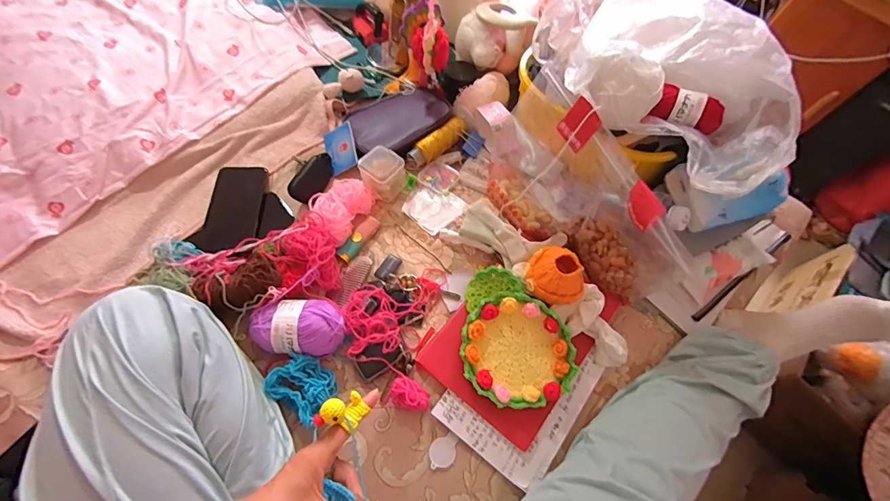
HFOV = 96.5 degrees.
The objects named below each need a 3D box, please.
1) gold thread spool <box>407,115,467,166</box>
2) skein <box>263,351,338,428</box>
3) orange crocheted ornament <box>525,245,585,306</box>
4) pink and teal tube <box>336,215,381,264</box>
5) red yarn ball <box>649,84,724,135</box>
[{"bbox_3d":[-0.010,-0.179,0.656,0.109,0.027,0.030,-36,73,-21],"label":"gold thread spool"},{"bbox_3d":[-0.173,0.166,0.488,0.073,0.038,0.061,33,65,10],"label":"skein"},{"bbox_3d":[0.150,0.031,0.531,0.074,0.051,0.071,3,64,-6],"label":"orange crocheted ornament"},{"bbox_3d":[-0.128,-0.017,0.593,0.022,0.021,0.078,30,64,8],"label":"pink and teal tube"},{"bbox_3d":[0.303,-0.176,0.492,0.092,0.035,0.045,13,62,-10],"label":"red yarn ball"}]

